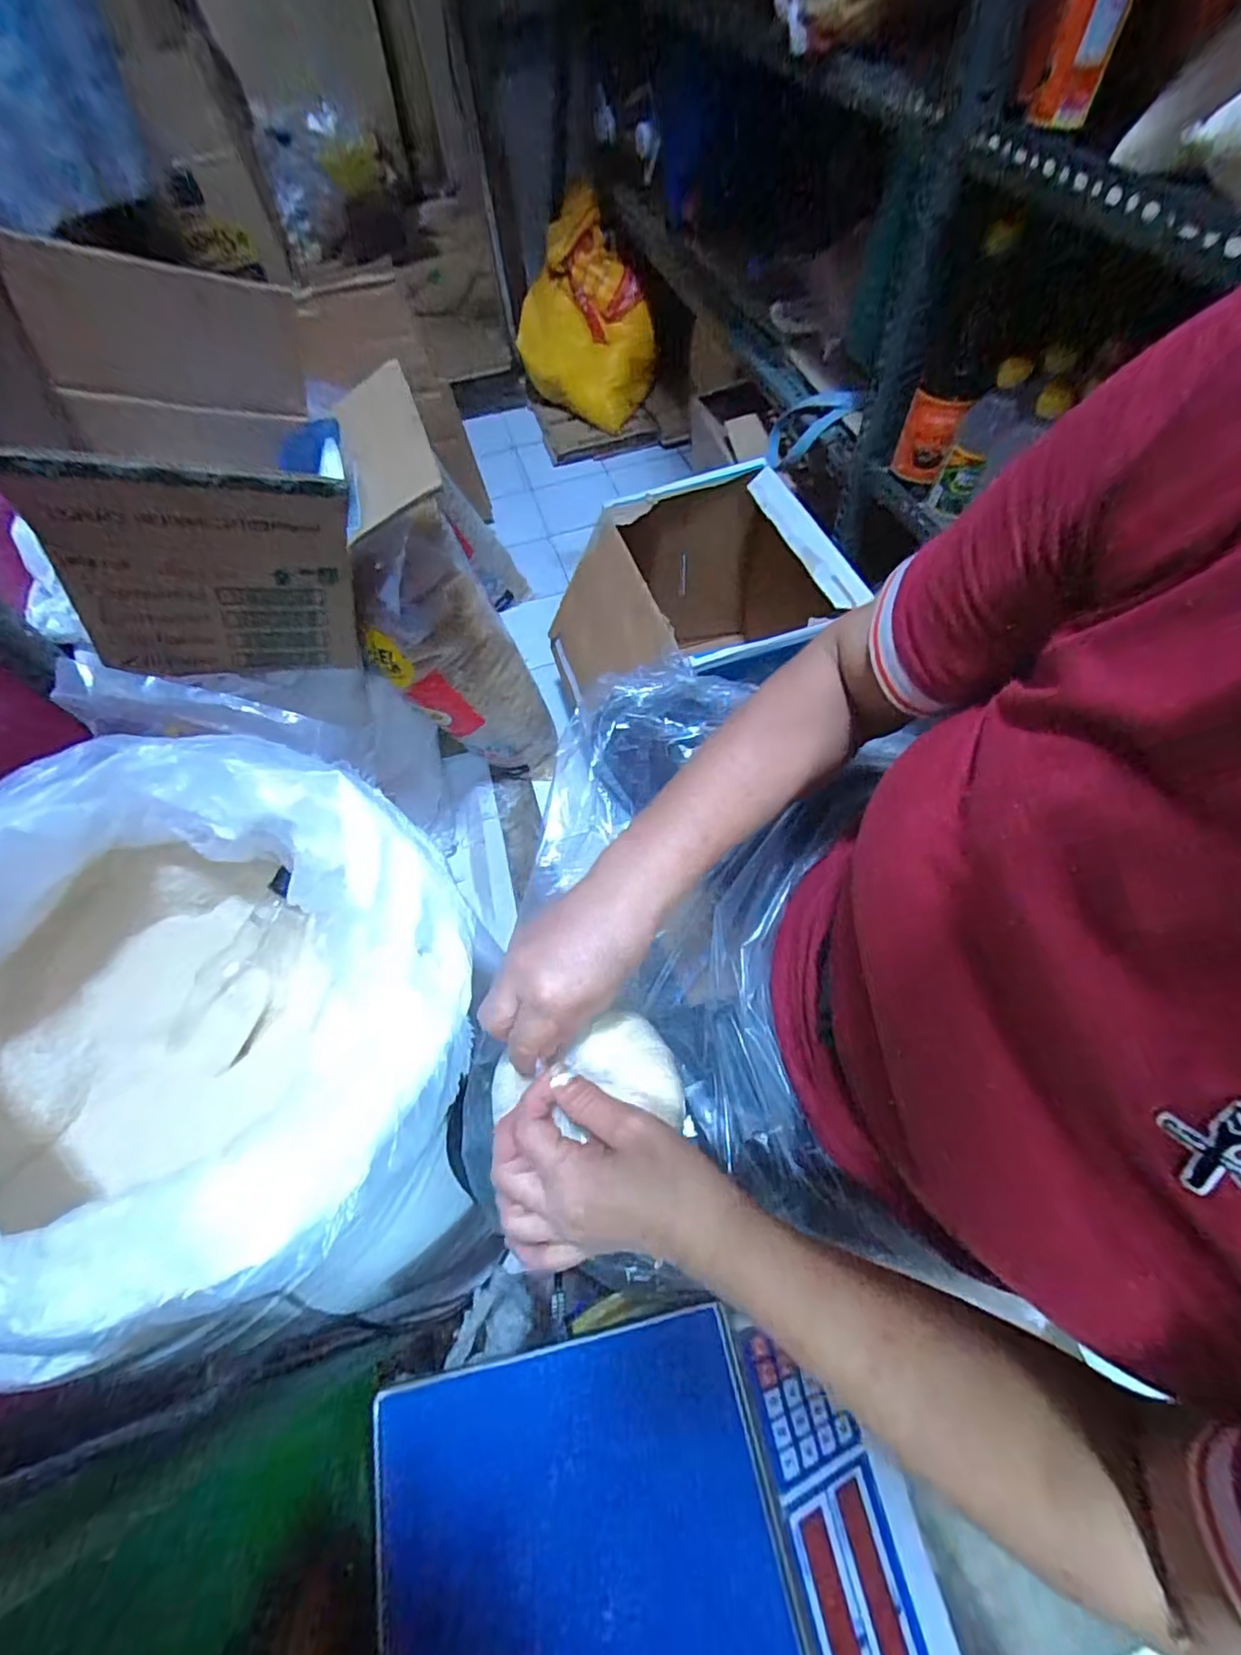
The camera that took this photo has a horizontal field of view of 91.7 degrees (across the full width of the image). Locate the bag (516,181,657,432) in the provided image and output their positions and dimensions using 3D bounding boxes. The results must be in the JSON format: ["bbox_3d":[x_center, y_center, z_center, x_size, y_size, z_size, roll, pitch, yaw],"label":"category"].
[{"bbox_3d":[-0.076,-1.270,1.539,0.245,0.417,0.328,21,64,15],"label":"bag"}]

